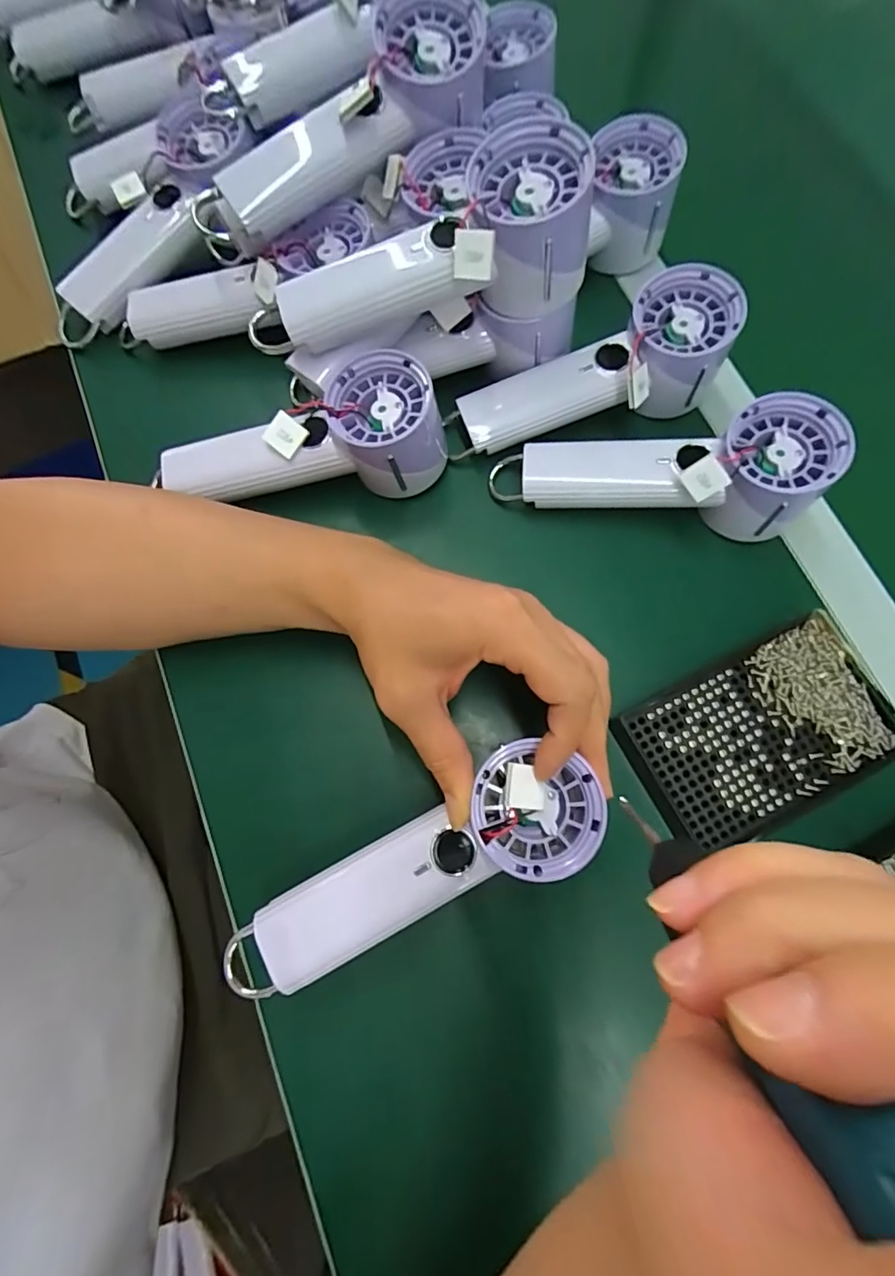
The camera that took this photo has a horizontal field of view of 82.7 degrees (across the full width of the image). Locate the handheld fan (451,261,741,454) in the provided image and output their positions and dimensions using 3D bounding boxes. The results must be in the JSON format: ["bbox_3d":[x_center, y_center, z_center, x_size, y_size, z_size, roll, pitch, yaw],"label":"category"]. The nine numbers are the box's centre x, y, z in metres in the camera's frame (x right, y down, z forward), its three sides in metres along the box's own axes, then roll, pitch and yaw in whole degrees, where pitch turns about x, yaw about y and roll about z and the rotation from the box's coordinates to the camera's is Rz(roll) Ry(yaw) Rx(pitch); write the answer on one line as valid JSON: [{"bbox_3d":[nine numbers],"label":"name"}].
[{"bbox_3d":[0.091,-0.166,0.333,0.188,0.055,0.063,-20,76,8],"label":"handheld fan"}]

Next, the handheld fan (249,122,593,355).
[{"bbox_3d":[-0.019,-0.196,0.283,0.185,0.084,0.064,-19,76,-4],"label":"handheld fan"}]

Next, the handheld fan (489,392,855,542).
[{"bbox_3d":[0.127,-0.101,0.318,0.197,0.062,0.064,2,75,16],"label":"handheld fan"}]

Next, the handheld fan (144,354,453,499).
[{"bbox_3d":[-0.093,-0.124,0.310,0.176,0.051,0.059,-5,75,0],"label":"handheld fan"}]

